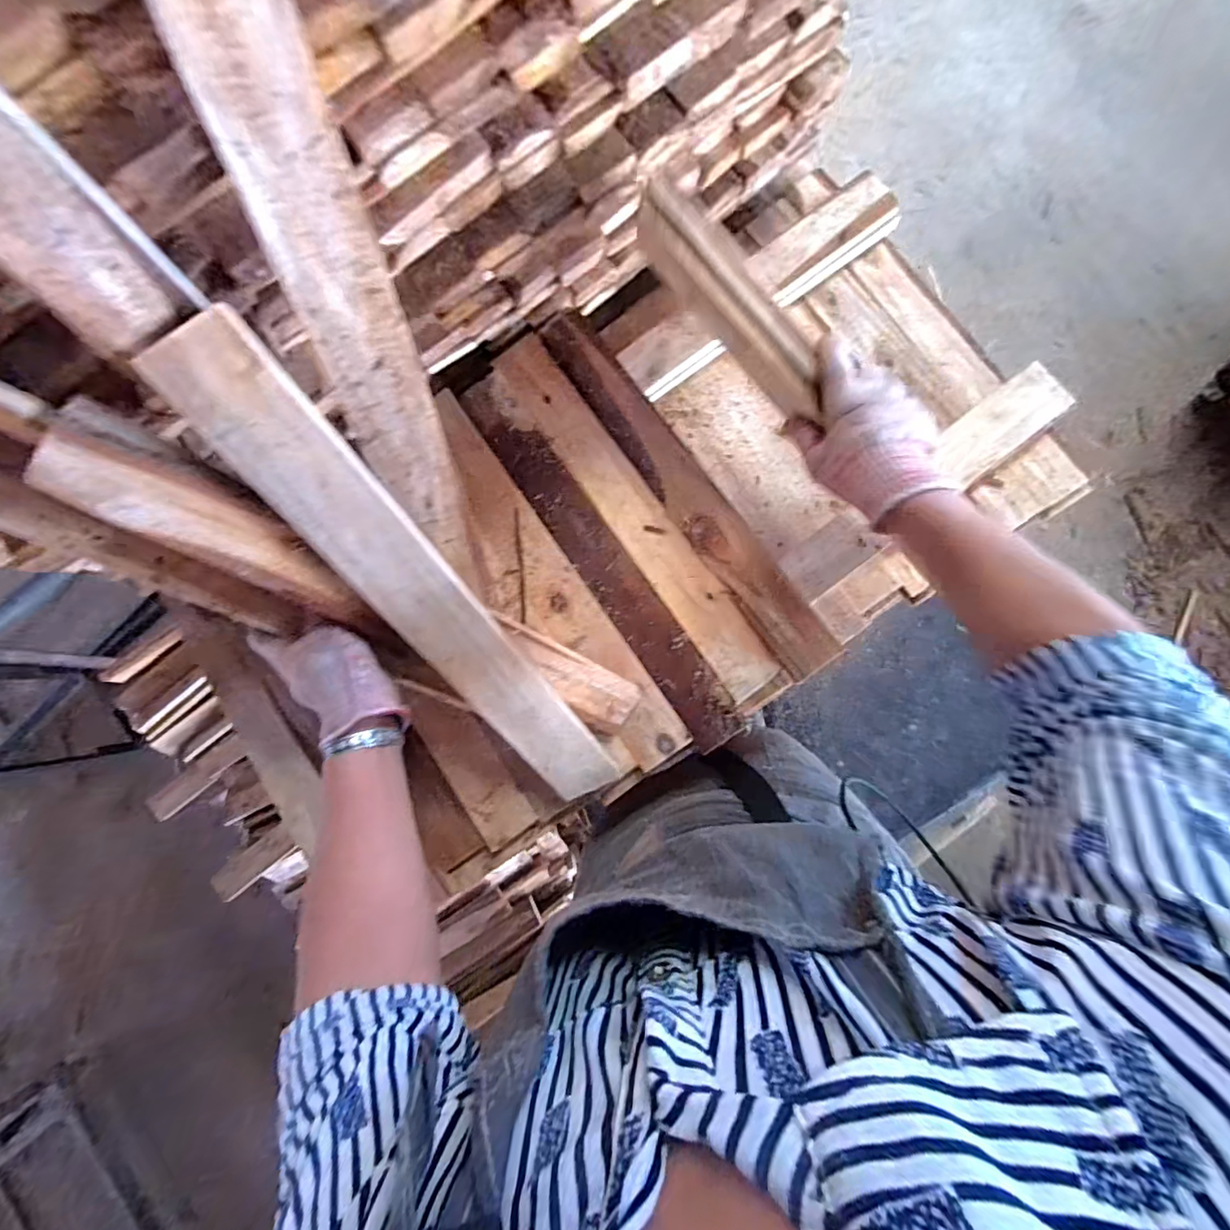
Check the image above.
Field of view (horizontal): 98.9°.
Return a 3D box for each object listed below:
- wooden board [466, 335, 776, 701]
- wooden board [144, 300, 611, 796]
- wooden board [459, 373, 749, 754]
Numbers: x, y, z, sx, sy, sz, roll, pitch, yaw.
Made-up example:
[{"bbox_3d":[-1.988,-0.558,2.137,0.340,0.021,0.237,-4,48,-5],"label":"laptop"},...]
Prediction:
[{"bbox_3d":[0.004,-0.109,0.588,0.098,0.023,0.476,-37,84,2],"label":"wooden board"},{"bbox_3d":[-0.132,0.012,0.424,0.064,0.014,0.476,-32,122,2],"label":"wooden board"},{"bbox_3d":[-0.022,-0.070,0.585,0.056,0.018,0.486,-35,84,2],"label":"wooden board"}]

